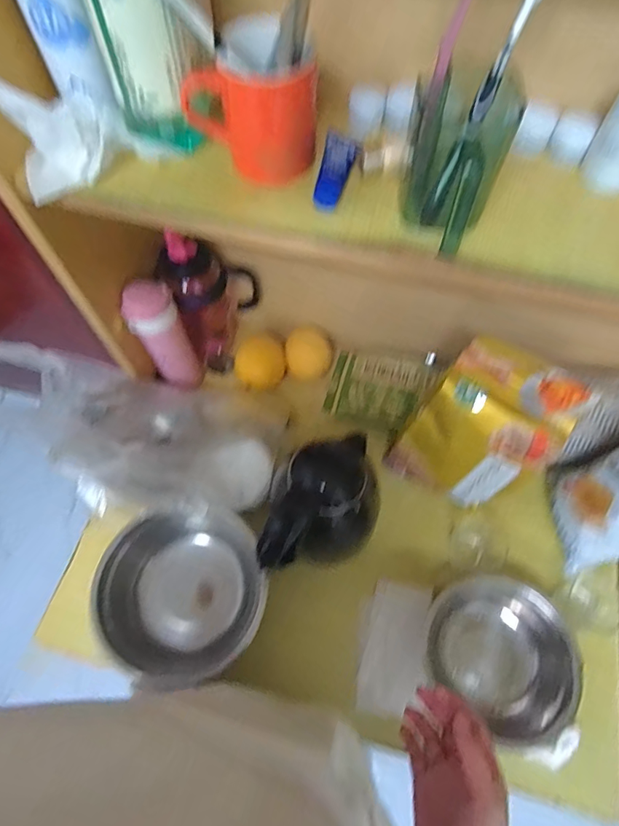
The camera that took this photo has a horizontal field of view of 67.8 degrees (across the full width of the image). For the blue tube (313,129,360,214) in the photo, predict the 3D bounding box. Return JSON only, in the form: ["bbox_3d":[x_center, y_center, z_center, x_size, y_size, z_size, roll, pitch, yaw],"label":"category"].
[{"bbox_3d":[0.023,-0.219,0.421,0.027,0.021,0.084,12,64,8],"label":"blue tube"}]

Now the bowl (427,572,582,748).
[{"bbox_3d":[0.256,0.317,0.626,0.194,0.080,0.176,40,70,19],"label":"bowl"}]

